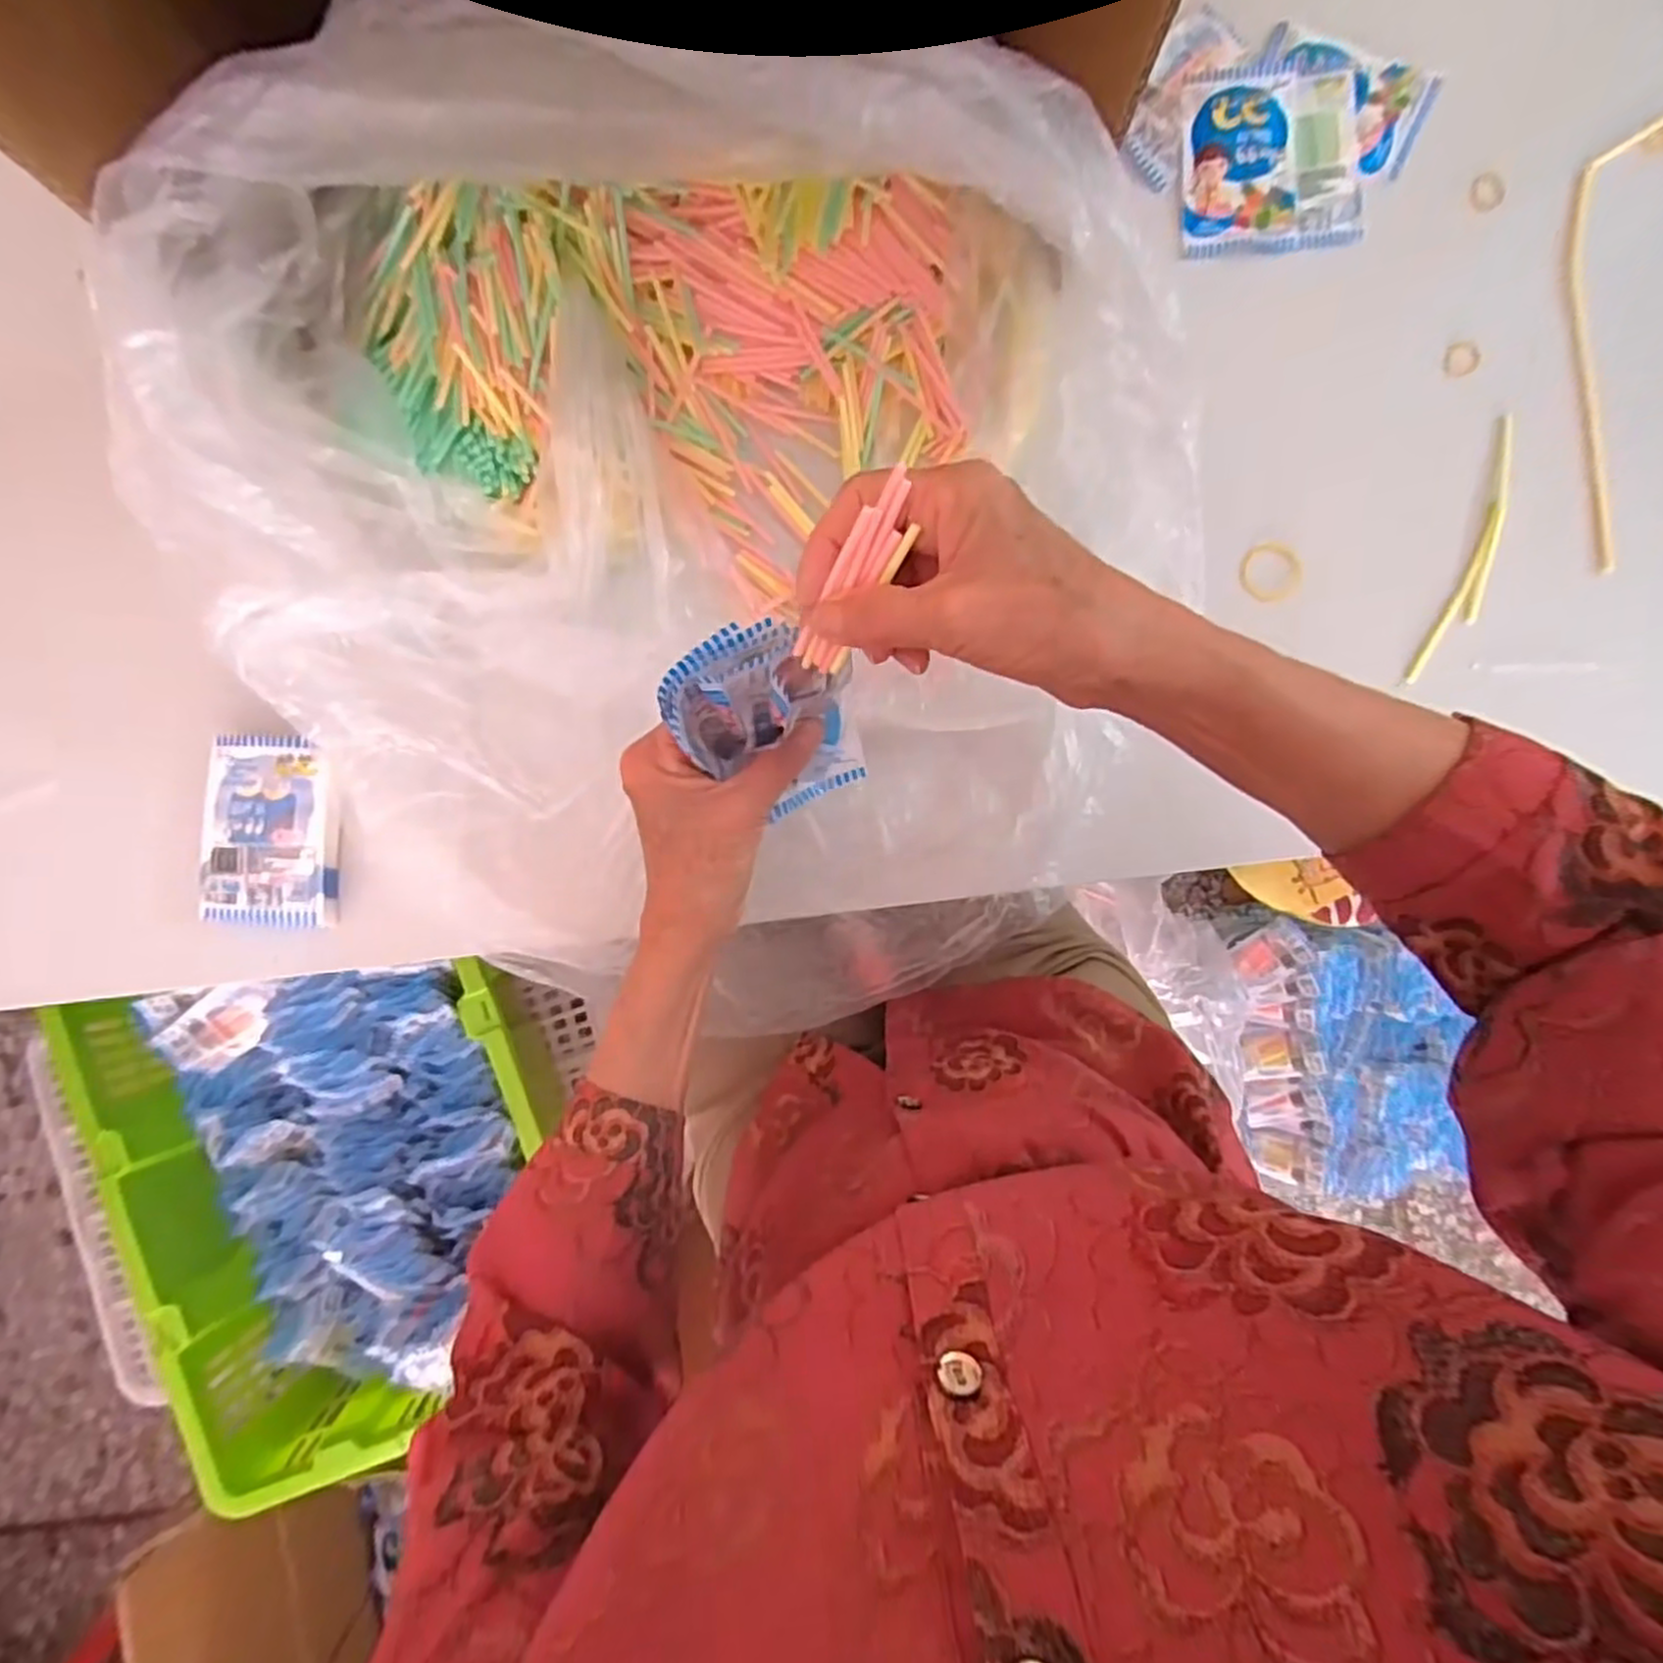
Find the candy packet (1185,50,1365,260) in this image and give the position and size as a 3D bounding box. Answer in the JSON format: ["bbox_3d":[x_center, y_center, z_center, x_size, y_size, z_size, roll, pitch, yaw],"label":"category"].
[{"bbox_3d":[0.265,-0.406,0.456,0.106,0.010,0.104,-7,88,0],"label":"candy packet"}]

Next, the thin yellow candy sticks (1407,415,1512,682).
[{"bbox_3d":[0.383,-0.165,0.452,0.023,0.012,0.166,21,88,0],"label":"thin yellow candy sticks"}]

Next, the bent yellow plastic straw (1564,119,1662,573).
[{"bbox_3d":[0.498,-0.295,0.458,0.097,0.011,0.270,-2,89,-2],"label":"bent yellow plastic straw"}]

